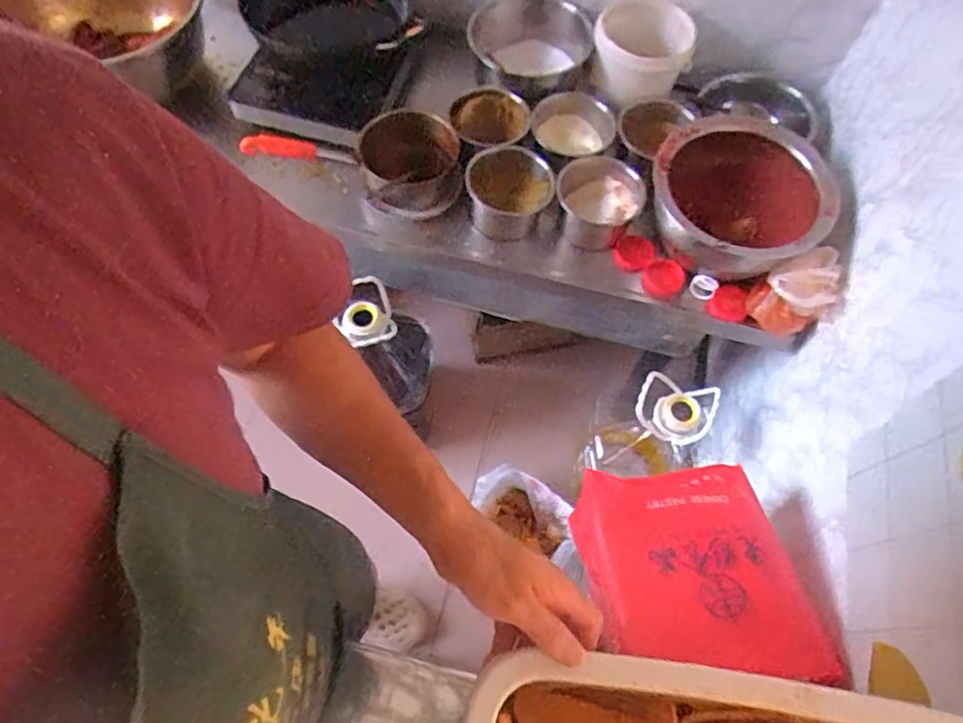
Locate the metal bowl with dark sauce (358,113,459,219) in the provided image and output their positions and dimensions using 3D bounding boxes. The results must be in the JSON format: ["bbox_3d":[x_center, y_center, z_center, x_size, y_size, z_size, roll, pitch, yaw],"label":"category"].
[{"bbox_3d":[-0.134,-0.363,1.162,0.183,0.097,0.200,-7,65,-7],"label":"metal bowl with dark sauce"}]

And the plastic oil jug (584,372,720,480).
[{"bbox_3d":[0.351,0.158,1.301,0.218,0.400,0.137,-16,67,-11],"label":"plastic oil jug"}]

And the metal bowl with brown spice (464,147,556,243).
[{"bbox_3d":[0.051,-0.304,1.145,0.152,0.098,0.147,-12,66,-9],"label":"metal bowl with brown spice"}]

